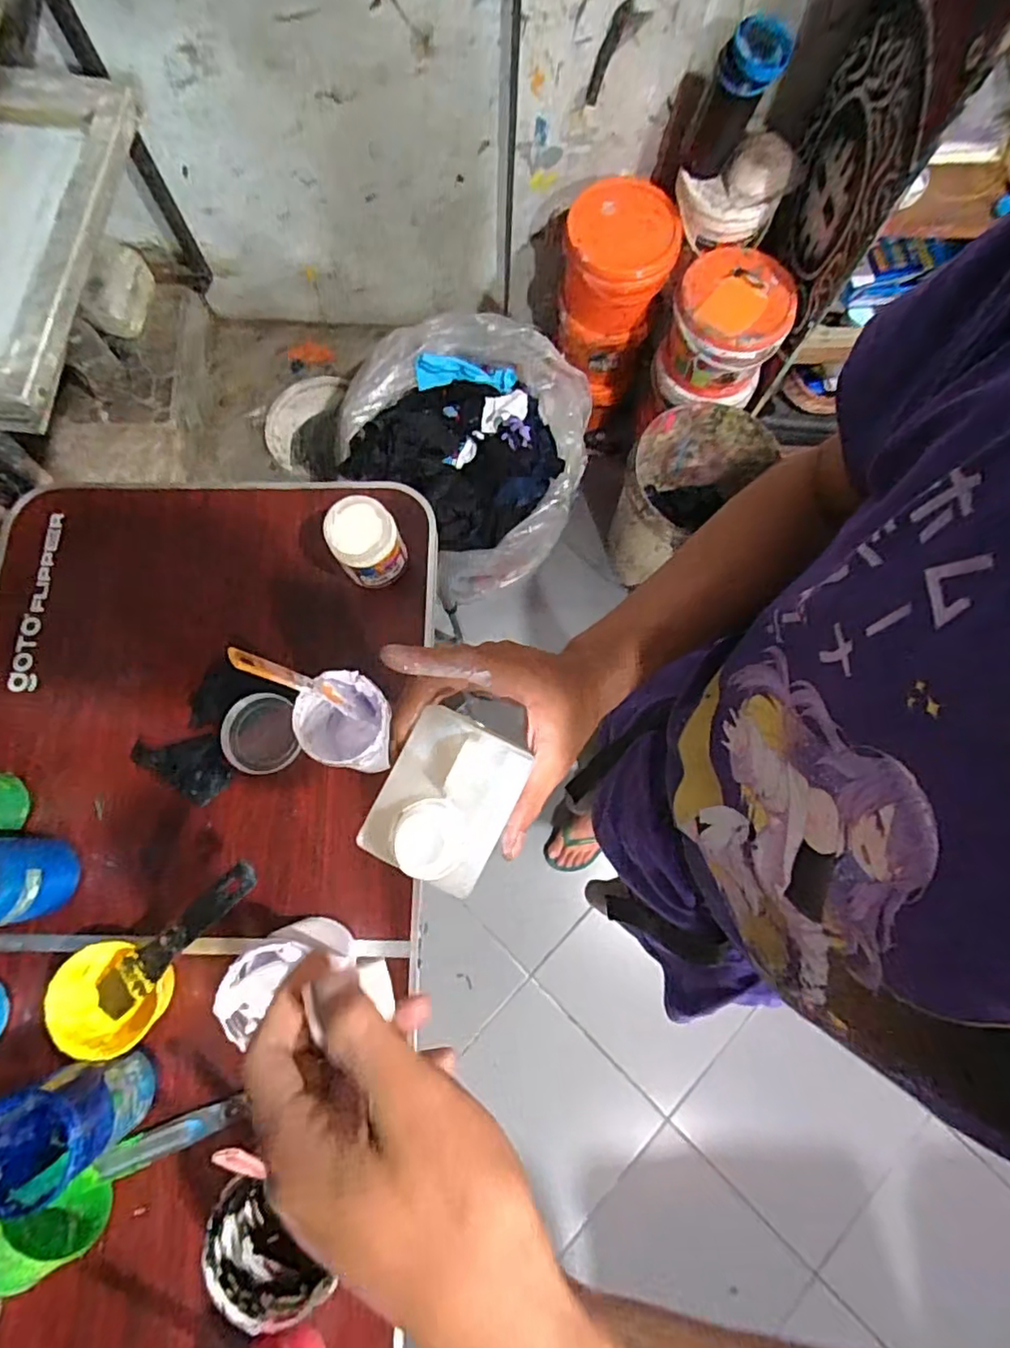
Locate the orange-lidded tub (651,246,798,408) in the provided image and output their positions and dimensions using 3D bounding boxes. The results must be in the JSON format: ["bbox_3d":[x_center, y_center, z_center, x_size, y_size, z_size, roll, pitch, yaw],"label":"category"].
[{"bbox_3d":[0.433,-0.681,1.232,0.217,0.193,0.201,0,77,-2],"label":"orange-lidded tub"}]

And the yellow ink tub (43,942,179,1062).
[{"bbox_3d":[-0.429,0.351,0.674,0.121,0.046,0.110,0,77,-2],"label":"yellow ink tub"}]

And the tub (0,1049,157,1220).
[{"bbox_3d":[-0.432,0.443,0.612,0.110,0.122,0.097,-28,80,-8],"label":"tub"}]

